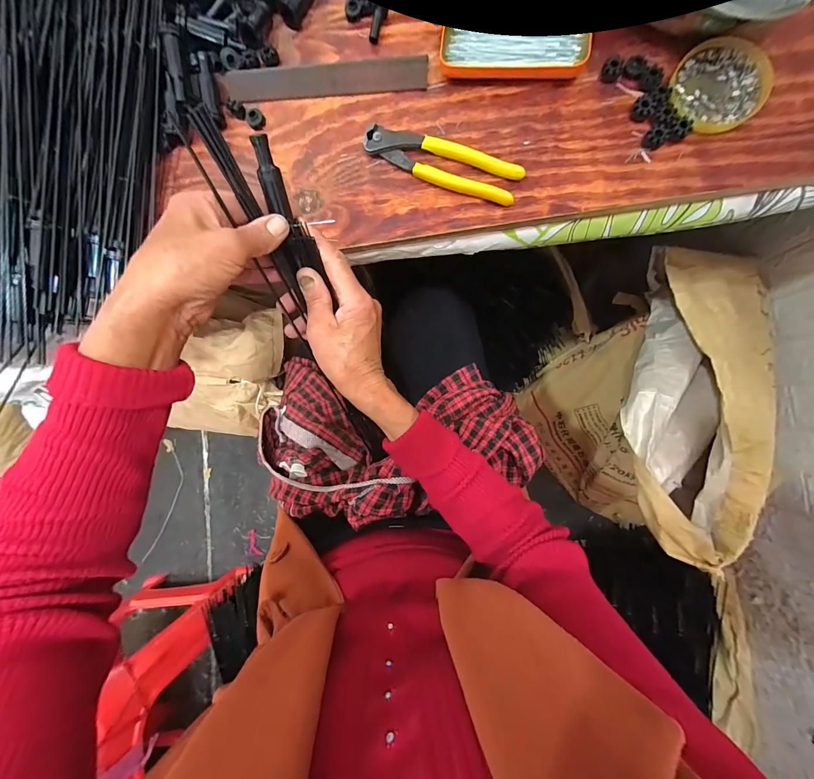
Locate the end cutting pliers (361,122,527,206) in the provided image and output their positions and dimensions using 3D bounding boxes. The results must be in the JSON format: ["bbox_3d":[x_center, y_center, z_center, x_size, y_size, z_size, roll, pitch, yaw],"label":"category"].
[{"bbox_3d":[0.036,-0.233,0.350,0.161,0.013,0.040,23,89,6],"label":"end cutting pliers"}]

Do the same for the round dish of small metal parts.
[{"bbox_3d":[0.303,-0.296,0.331,0.082,0.011,0.093,22,89,6],"label":"round dish of small metal parts"}]

